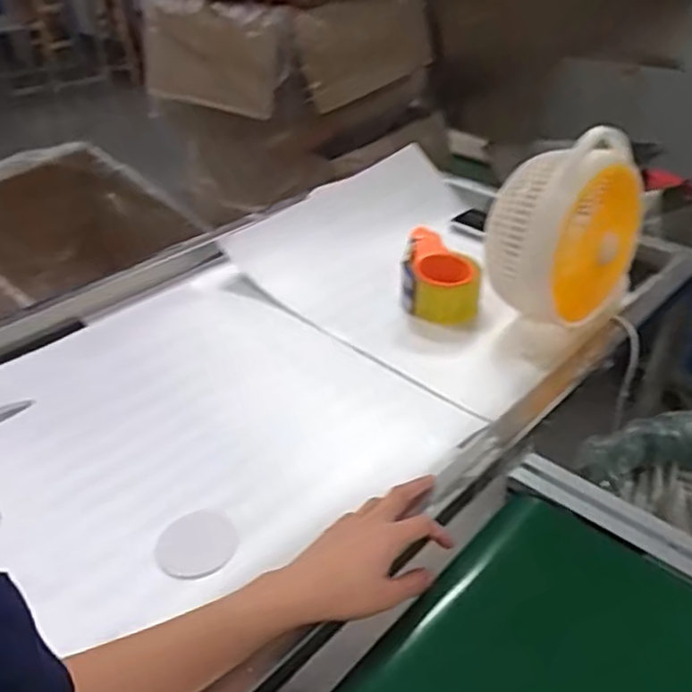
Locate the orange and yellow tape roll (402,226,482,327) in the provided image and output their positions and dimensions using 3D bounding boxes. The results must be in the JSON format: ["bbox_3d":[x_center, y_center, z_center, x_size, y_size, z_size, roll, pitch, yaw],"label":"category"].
[{"bbox_3d":[0.132,-0.093,0.921,0.105,0.065,0.140,4,36,8],"label":"orange and yellow tape roll"}]

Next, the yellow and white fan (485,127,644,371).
[{"bbox_3d":[0.258,-0.130,0.813,0.137,0.221,0.167,26,44,33],"label":"yellow and white fan"}]

